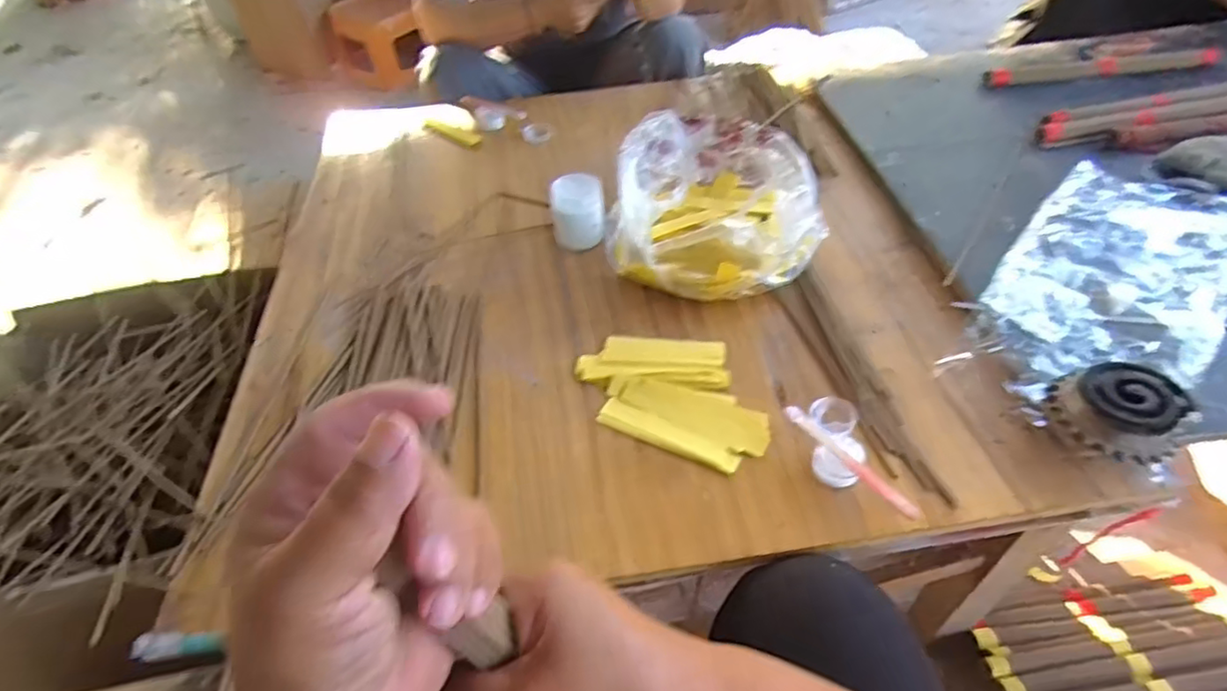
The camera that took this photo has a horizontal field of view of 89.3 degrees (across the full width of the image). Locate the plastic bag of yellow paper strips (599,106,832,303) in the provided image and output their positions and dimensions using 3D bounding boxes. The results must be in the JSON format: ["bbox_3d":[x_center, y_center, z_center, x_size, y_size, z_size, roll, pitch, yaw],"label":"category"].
[{"bbox_3d":[0.108,-0.151,0.670,0.215,0.092,0.222,0,49,4],"label":"plastic bag of yellow paper strips"}]

